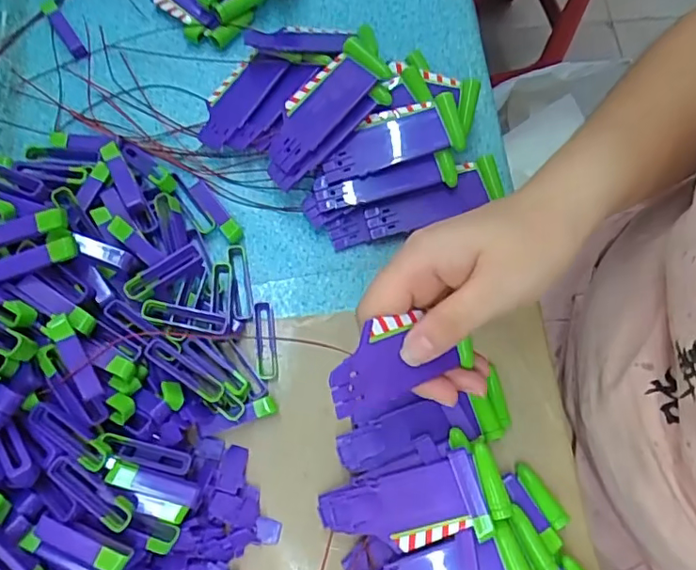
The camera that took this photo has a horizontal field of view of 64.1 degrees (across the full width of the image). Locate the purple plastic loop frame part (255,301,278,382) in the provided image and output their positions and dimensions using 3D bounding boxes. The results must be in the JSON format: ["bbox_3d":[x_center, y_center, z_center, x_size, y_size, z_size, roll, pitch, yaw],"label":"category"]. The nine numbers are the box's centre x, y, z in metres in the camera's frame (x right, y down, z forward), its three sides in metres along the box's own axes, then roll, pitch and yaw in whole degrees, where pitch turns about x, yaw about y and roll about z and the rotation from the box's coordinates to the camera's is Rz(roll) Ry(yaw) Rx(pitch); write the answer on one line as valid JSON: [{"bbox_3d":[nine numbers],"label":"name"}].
[{"bbox_3d":[-0.050,0.032,0.332,0.012,0.008,0.047,-6,74,-4],"label":"purple plastic loop frame part"}]

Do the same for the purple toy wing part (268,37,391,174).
[{"bbox_3d":[-0.017,-0.111,0.344,0.034,0.009,0.089,44,96,13],"label":"purple toy wing part"}]

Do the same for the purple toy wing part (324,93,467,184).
[{"bbox_3d":[0.026,-0.092,0.347,0.088,0.008,0.034,-14,87,4],"label":"purple toy wing part"}]

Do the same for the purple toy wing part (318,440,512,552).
[{"bbox_3d":[0.032,0.116,0.296,0.098,0.009,0.042,-15,73,11],"label":"purple toy wing part"}]

